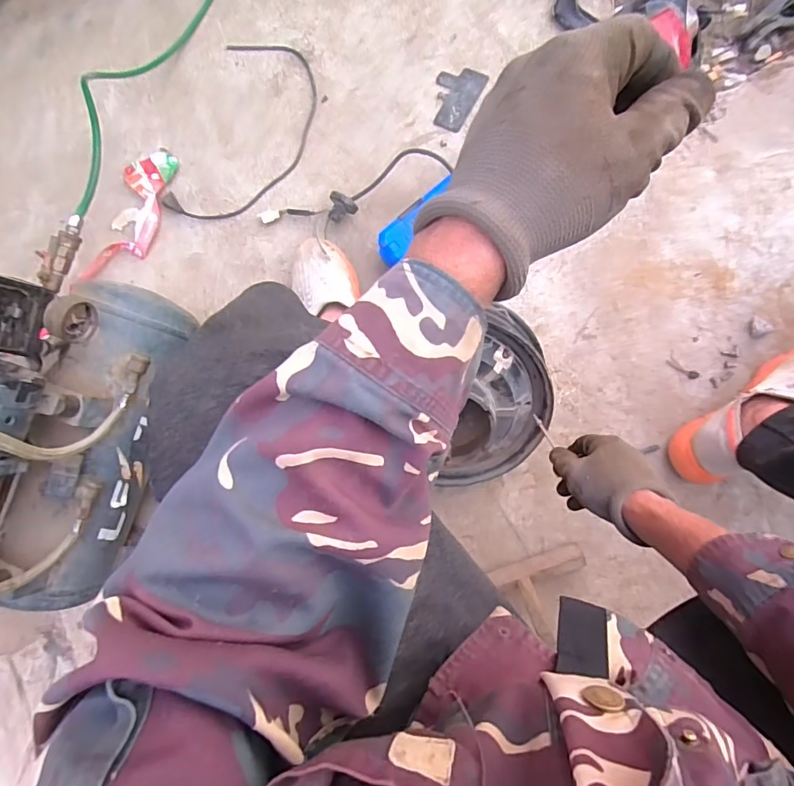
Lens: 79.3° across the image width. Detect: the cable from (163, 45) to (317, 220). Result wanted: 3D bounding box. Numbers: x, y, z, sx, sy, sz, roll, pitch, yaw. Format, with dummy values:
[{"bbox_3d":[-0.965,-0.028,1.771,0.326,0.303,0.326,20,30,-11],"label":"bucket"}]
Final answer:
[{"bbox_3d":[-0.265,-0.470,0.865,0.208,0.038,0.356,18,91,3],"label":"cable"}]

